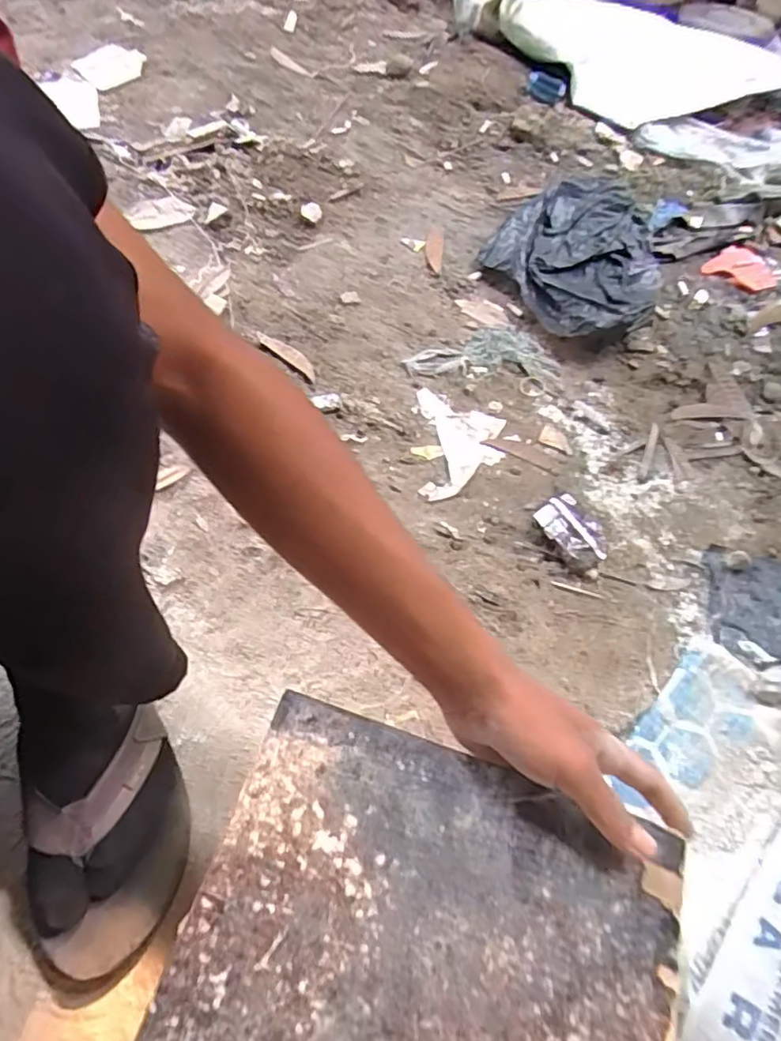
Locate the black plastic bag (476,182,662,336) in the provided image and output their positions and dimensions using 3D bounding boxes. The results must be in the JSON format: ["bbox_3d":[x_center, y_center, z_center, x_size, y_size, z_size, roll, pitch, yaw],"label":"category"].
[{"bbox_3d":[0.276,-0.375,0.821,0.237,0.059,0.287,33,63,14],"label":"black plastic bag"}]

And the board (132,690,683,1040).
[{"bbox_3d":[0.014,0.236,0.280,0.239,0.014,0.231,18,60,6],"label":"board"}]

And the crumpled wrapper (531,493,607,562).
[{"bbox_3d":[0.197,0.010,0.627,0.057,0.015,0.079,-30,66,-20],"label":"crumpled wrapper"}]

